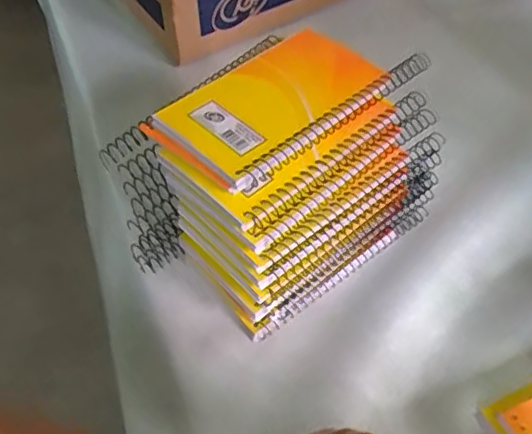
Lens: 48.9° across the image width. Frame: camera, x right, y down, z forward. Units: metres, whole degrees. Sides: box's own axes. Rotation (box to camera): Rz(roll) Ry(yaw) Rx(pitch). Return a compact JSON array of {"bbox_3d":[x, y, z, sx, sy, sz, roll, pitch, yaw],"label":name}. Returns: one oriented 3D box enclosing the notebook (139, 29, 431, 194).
[{"bbox_3d":[0.015,-0.076,0.372,0.160,0.017,0.084,-35,60,-24],"label":"notebook"}]

